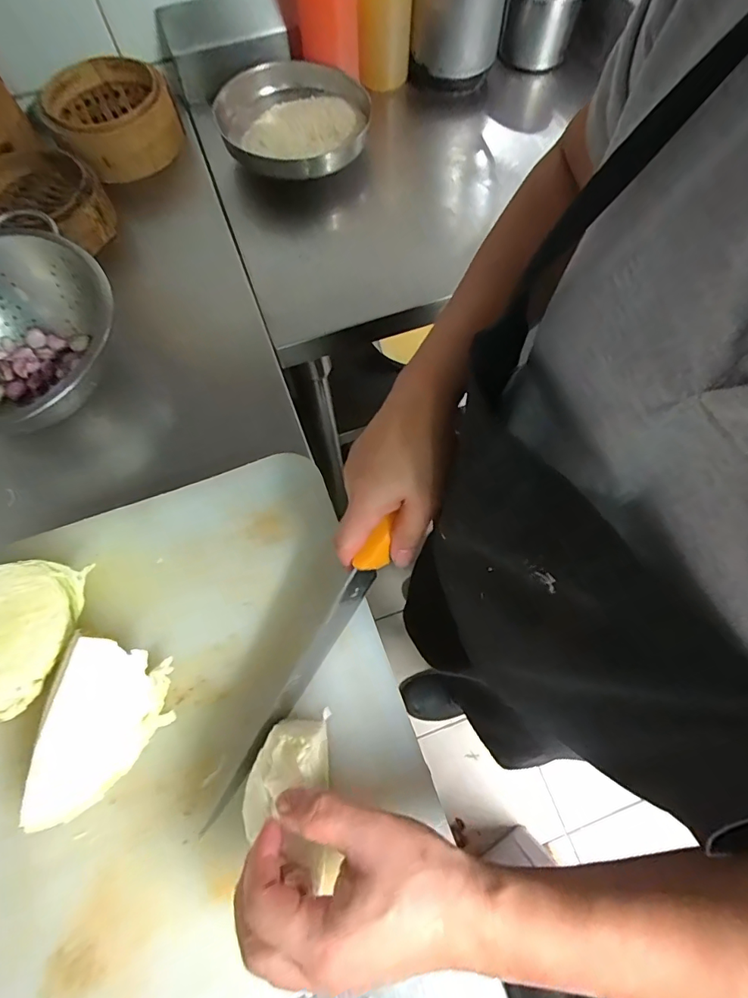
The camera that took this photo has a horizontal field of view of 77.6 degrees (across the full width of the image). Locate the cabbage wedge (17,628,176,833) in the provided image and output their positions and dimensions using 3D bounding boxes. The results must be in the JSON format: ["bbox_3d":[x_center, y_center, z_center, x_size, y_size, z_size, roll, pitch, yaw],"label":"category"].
[{"bbox_3d":[-0.203,0.175,0.345,0.072,0.062,0.128,16,70,7],"label":"cabbage wedge"}]

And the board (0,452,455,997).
[{"bbox_3d":[-0.150,0.173,0.377,0.326,0.023,0.383,-20,70,-6],"label":"board"}]

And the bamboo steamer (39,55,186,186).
[{"bbox_3d":[-0.341,-0.499,0.612,0.152,0.065,0.140,-34,72,-11],"label":"bamboo steamer"}]

